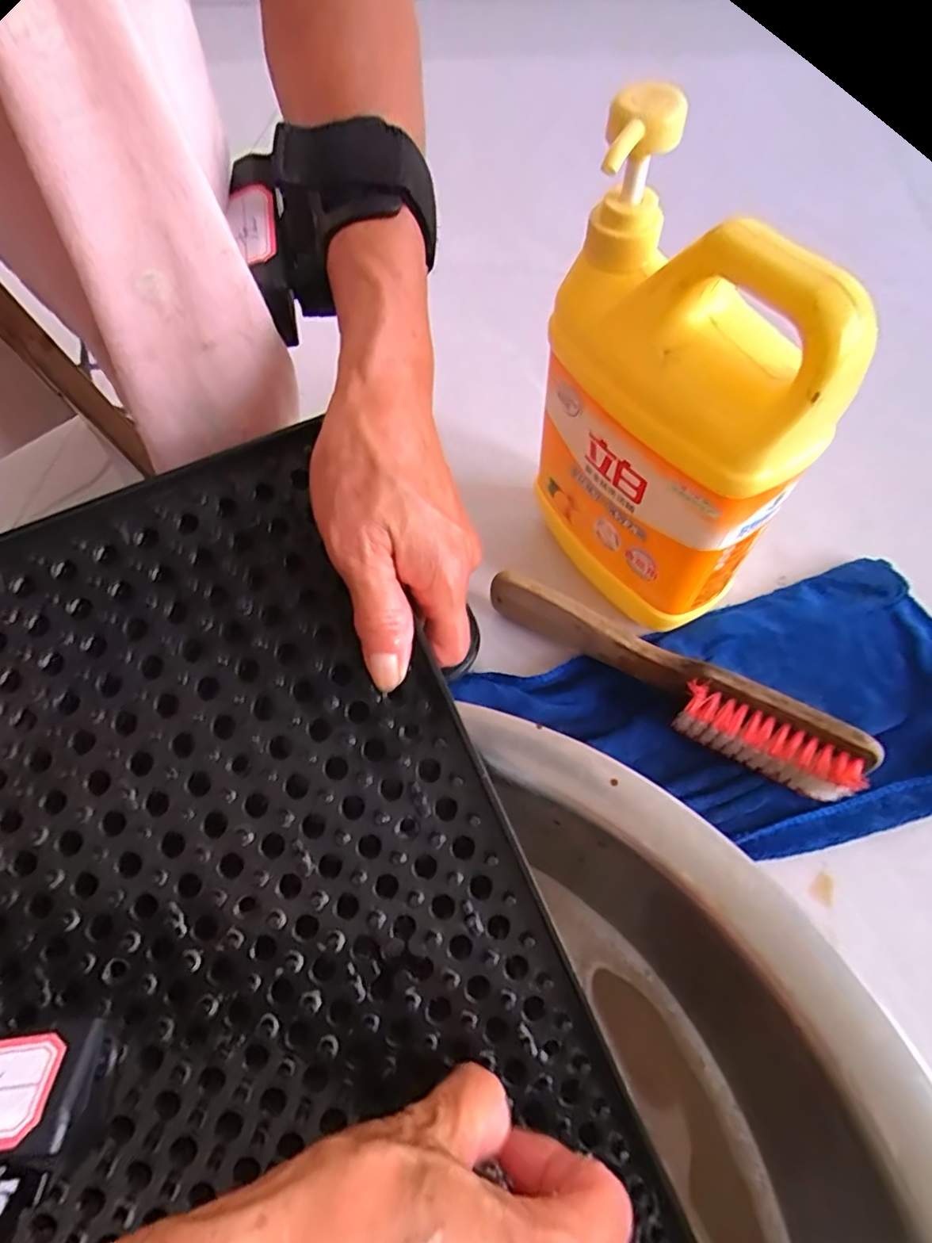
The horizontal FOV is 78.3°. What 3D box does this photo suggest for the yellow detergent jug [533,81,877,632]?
[{"bbox_3d":[0.104,-0.098,0.302,0.069,0.221,0.142,-26,64,-10],"label":"yellow detergent jug"}]

